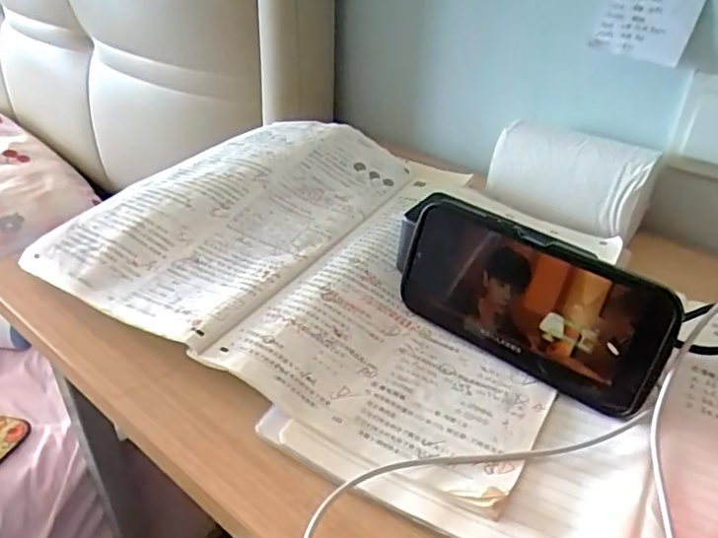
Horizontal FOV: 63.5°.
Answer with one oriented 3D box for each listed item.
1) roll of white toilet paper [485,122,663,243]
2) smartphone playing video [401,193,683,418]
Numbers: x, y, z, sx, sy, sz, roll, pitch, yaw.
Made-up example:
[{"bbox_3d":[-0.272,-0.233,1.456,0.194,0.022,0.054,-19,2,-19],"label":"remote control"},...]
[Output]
[{"bbox_3d":[0.184,-0.082,0.512,0.131,0.067,0.053,24,45,31],"label":"roll of white toilet paper"},{"bbox_3d":[0.099,0.019,0.357,0.170,0.085,0.011,27,23,32],"label":"smartphone playing video"}]

